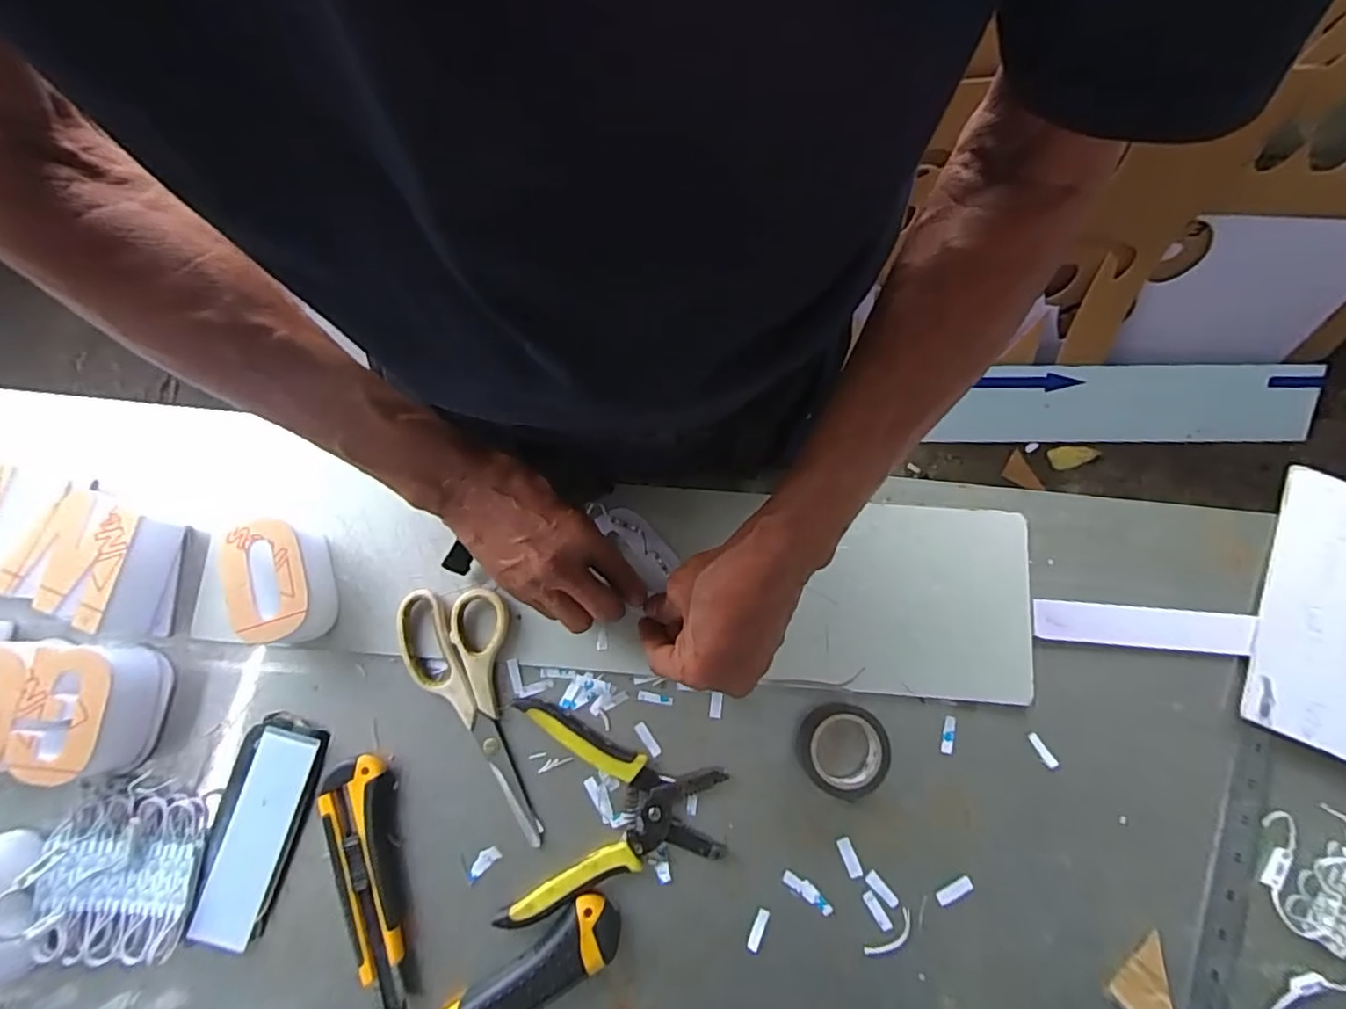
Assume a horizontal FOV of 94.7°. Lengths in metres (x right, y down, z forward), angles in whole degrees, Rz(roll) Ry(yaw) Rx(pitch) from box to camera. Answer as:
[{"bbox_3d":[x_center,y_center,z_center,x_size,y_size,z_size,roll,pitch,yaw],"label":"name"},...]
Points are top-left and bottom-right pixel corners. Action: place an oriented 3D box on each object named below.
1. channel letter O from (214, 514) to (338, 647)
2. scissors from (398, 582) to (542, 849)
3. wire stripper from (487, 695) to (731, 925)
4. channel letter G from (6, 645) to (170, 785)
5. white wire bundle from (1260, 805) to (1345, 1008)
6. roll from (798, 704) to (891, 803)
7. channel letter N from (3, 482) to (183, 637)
[{"bbox_3d":[-0.275,0.054,0.436,0.052,0.048,0.084,-17,80,-3],"label":"channel letter O"},{"bbox_3d":[-0.136,0.146,0.437,0.074,0.013,0.186,-20,80,-3],"label":"scissors"},{"bbox_3d":[-0.039,0.210,0.423,0.144,0.015,0.136,1,80,1],"label":"wire stripper"},{"bbox_3d":[-0.394,0.139,0.423,0.058,0.050,0.082,1,80,1],"label":"channel letter G"},{"bbox_3d":[0.417,0.270,0.406,0.125,0.020,0.100,-41,82,-7],"label":"white wire bundle"},{"bbox_3d":[0.118,0.170,0.428,0.055,0.023,0.057,0,80,0],"label":"roll"},{"bbox_3d":[-0.404,0.040,0.439,0.081,0.051,0.092,9,80,2],"label":"channel letter N"}]

